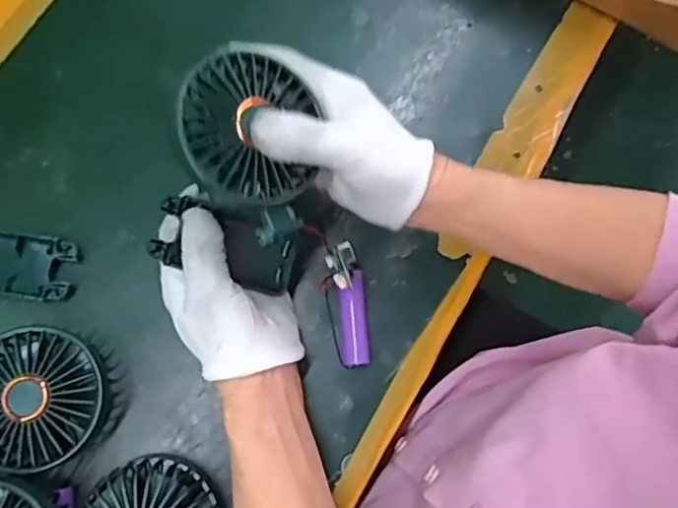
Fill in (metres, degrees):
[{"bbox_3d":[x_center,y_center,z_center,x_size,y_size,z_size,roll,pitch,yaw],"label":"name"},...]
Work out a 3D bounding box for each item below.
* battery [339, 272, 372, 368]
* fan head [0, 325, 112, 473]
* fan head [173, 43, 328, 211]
[{"bbox_3d":[0.011,0.046,0.426,0.019,0.017,0.065,-4,77,-1],"label":"battery"},{"bbox_3d":[-0.195,0.093,0.388,0.096,0.045,0.086,-6,77,-2],"label":"fan head"},{"bbox_3d":[-0.055,-0.068,0.343,0.081,0.034,0.081,2,86,-35],"label":"fan head"}]

